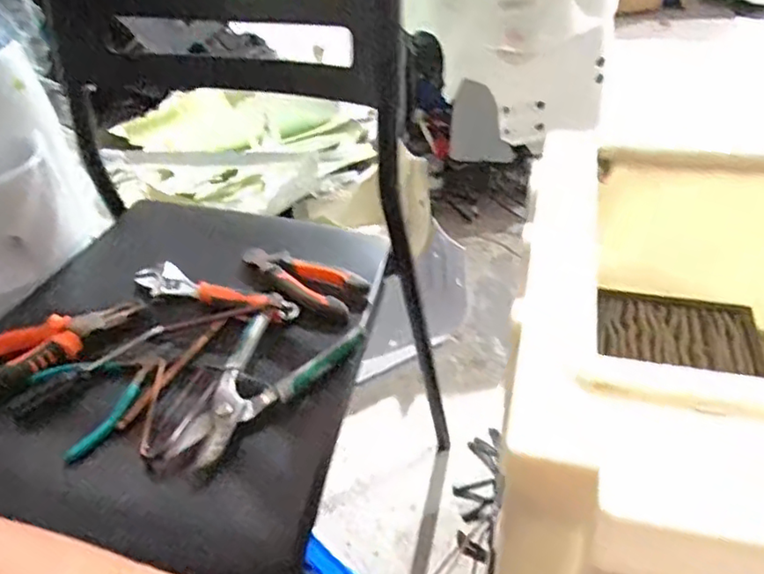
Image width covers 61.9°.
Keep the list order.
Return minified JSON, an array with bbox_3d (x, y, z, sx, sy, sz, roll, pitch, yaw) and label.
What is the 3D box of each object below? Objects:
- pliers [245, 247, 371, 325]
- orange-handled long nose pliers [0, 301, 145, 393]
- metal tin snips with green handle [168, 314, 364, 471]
[{"bbox_3d":[-0.082,-0.007,0.636,0.140,0.023,0.052,21,46,28],"label":"pliers"},{"bbox_3d":[-0.316,0.060,0.582,0.193,0.034,0.060,-24,43,-22],"label":"orange-handled long nose pliers"},{"bbox_3d":[-0.110,0.074,0.554,0.084,0.019,0.188,27,49,33],"label":"metal tin snips with green handle"}]

